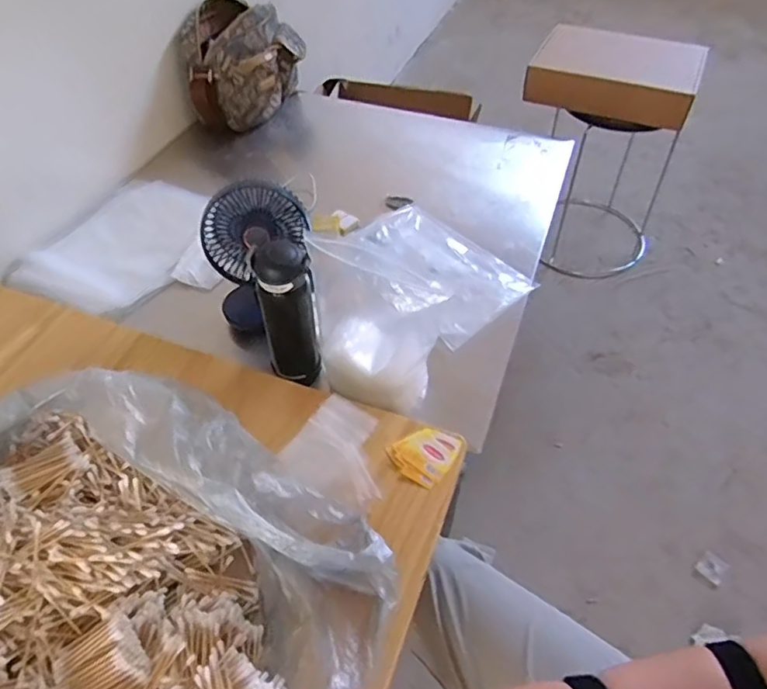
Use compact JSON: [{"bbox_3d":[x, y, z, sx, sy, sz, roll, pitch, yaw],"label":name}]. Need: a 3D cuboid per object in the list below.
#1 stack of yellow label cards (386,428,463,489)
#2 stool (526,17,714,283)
[{"bbox_3d":[0.050,0.124,0.671,0.066,0.009,0.076,31,57,25],"label":"stack of yellow label cards"},{"bbox_3d":[0.558,-0.517,1.546,0.391,0.552,0.343,21,54,18],"label":"stool"}]

